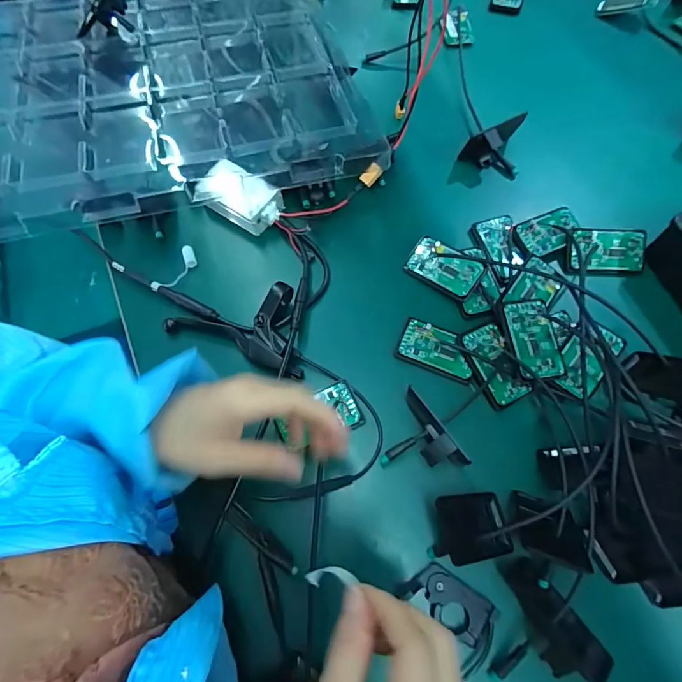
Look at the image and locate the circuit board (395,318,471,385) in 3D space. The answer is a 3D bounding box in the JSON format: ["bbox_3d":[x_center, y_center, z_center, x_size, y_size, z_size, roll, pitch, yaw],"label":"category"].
[{"bbox_3d":[0.096,0.007,0.413,0.075,0.013,0.046,21,70,10],"label":"circuit board"}]

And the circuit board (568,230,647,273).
[{"bbox_3d":[0.285,-0.096,0.445,0.078,0.010,0.043,2,96,1],"label":"circuit board"}]

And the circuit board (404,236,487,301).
[{"bbox_3d":[0.109,-0.079,0.445,0.078,0.009,0.044,35,98,23],"label":"circuit board"}]

